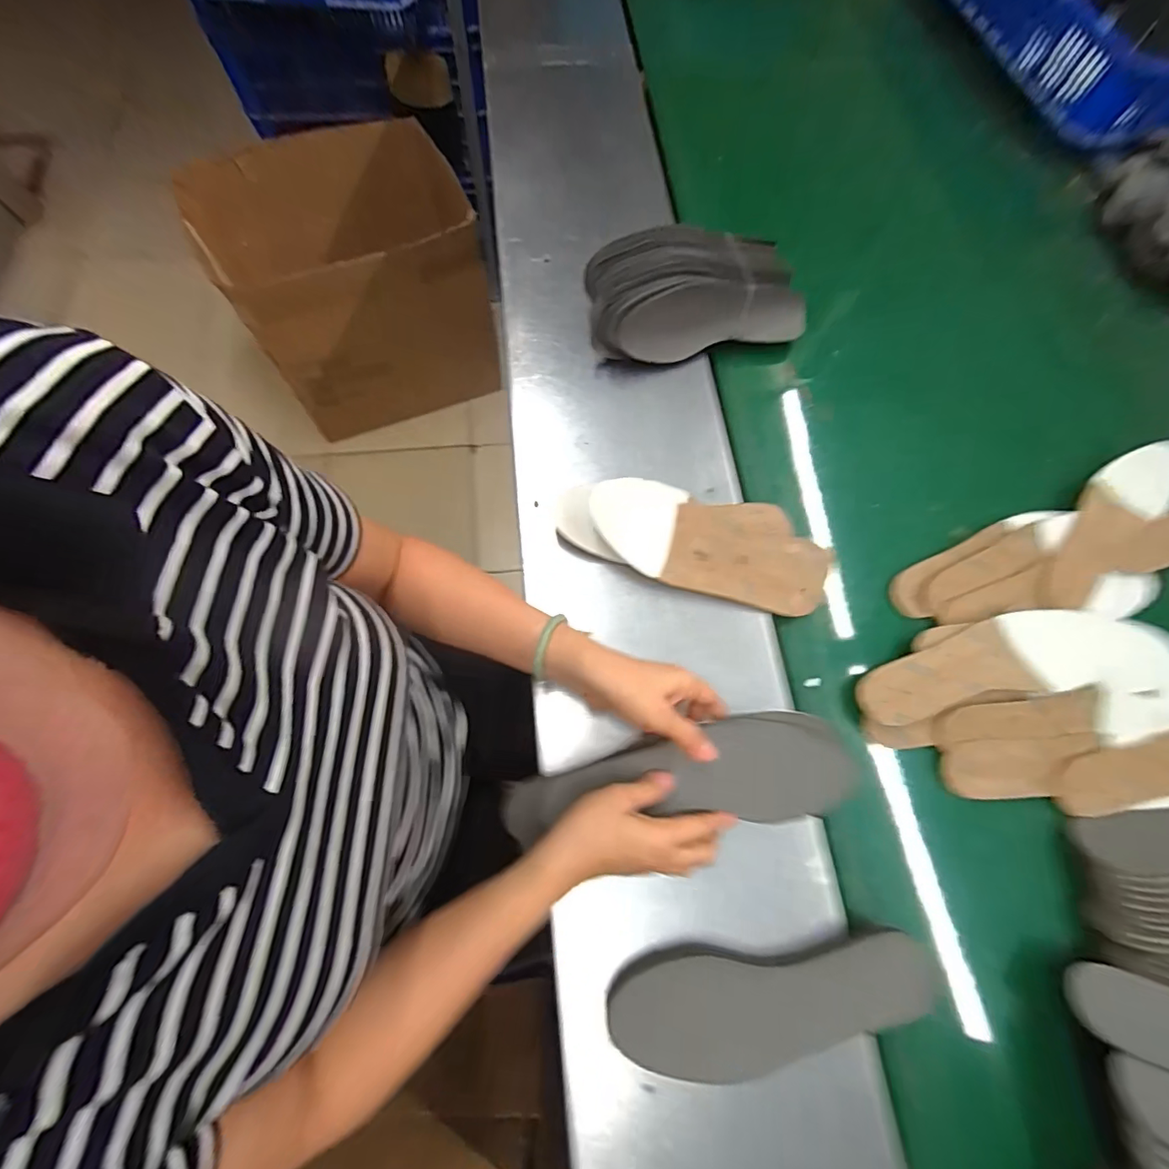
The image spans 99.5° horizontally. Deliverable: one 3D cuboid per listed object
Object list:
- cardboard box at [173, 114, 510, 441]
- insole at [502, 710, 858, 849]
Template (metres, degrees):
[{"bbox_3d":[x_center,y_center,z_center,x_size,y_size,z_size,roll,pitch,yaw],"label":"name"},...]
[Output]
[{"bbox_3d":[-0.557,-0.759,1.281,0.561,0.451,0.464,-26,75,-12],"label":"cardboard box"},{"bbox_3d":[0.077,0.167,0.427,0.294,0.023,0.085,-7,72,2],"label":"insole"}]

